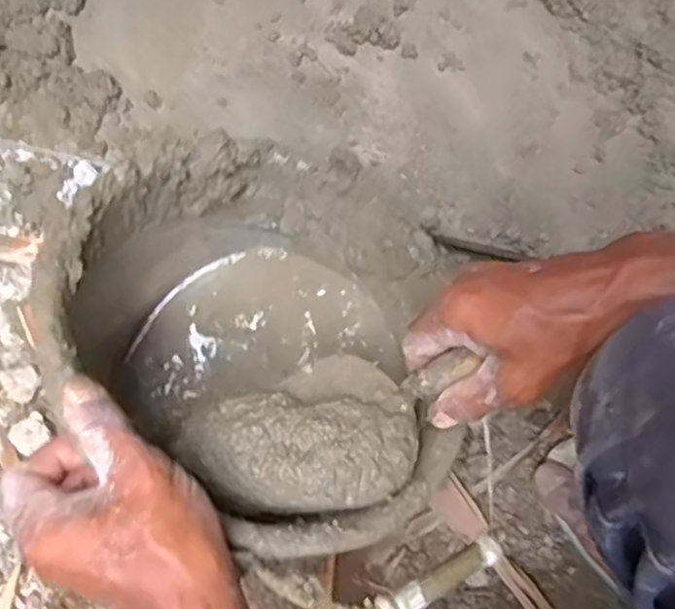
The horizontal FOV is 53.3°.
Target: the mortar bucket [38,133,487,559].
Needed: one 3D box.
[{"bbox_3d":[-0.044,0.013,0.485,0.295,0.188,0.227,44,84,8],"label":"mortar bucket"}]

